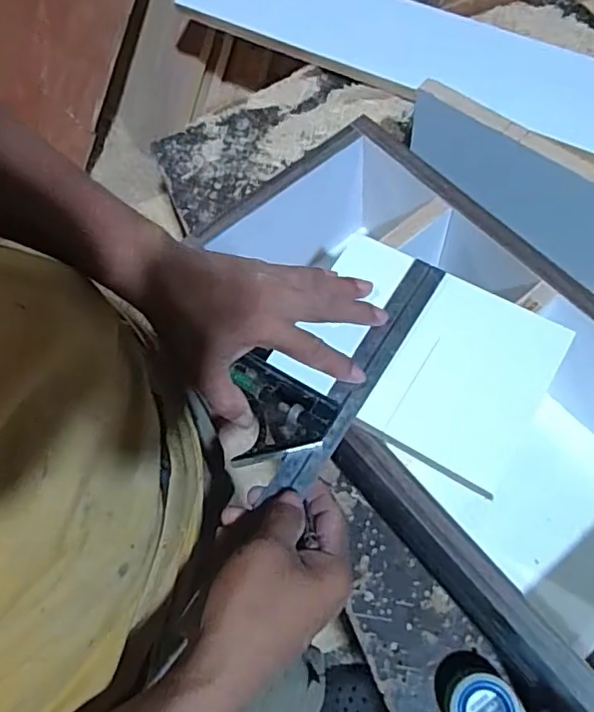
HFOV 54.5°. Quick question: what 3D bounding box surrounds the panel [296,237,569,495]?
[{"bbox_3d":[0.088,-0.002,0.412,0.173,0.014,0.134,30,70,12],"label":"panel"}]

